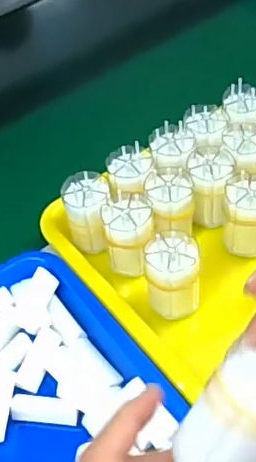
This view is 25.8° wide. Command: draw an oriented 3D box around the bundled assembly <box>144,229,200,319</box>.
[{"bbox_3d":[0.032,0.032,0.409,0.038,0.057,0.033,-4,50,3],"label":"bundled assembly"}]

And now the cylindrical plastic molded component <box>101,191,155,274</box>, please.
[{"bbox_3d":[0.001,0.003,0.443,0.038,0.064,0.036,-3,50,4],"label":"cylindrical plastic molded component"}]

